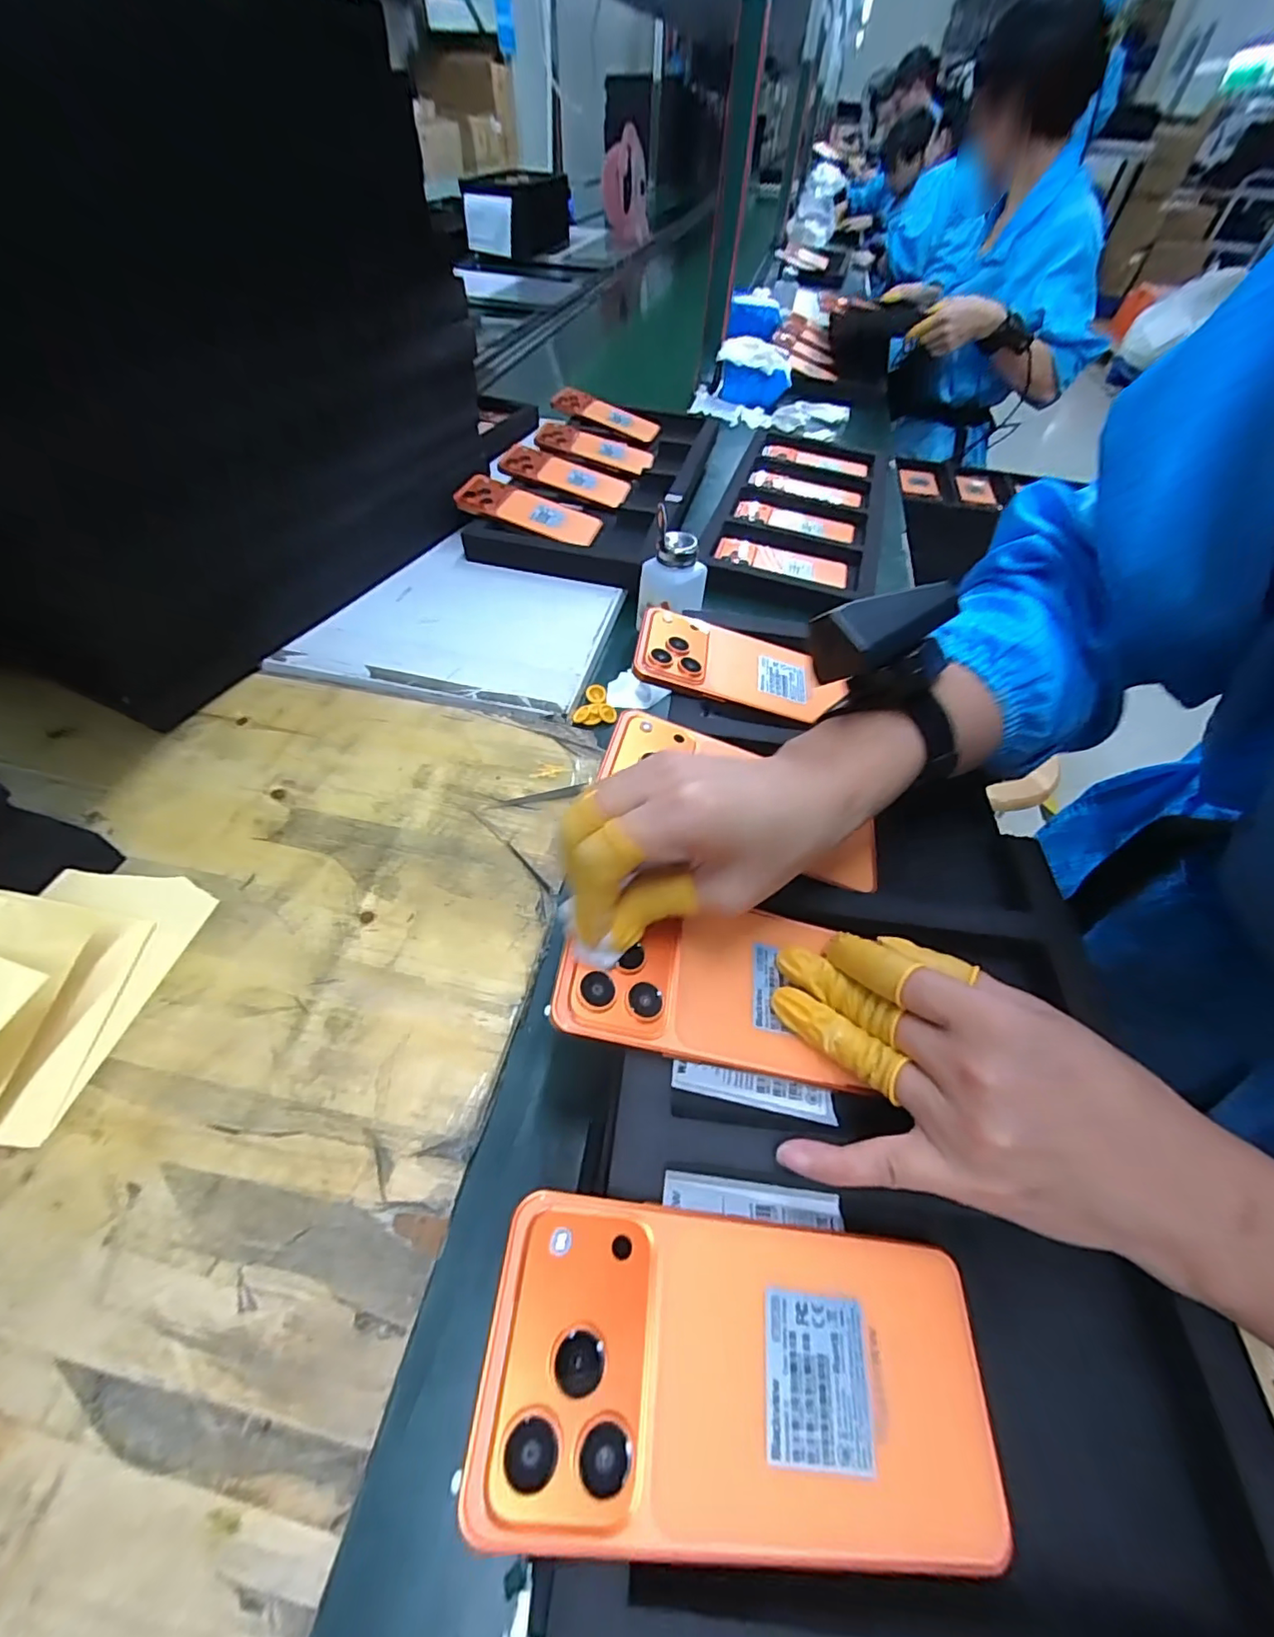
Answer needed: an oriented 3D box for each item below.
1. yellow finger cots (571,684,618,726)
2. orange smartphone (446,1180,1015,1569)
[{"bbox_3d":[-0.037,-0.110,0.549,0.037,0.012,0.052,15,54,7],"label":"yellow finger cots"},{"bbox_3d":[0.036,0.170,0.174,0.160,0.010,0.077,14,53,-9],"label":"orange smartphone"}]

